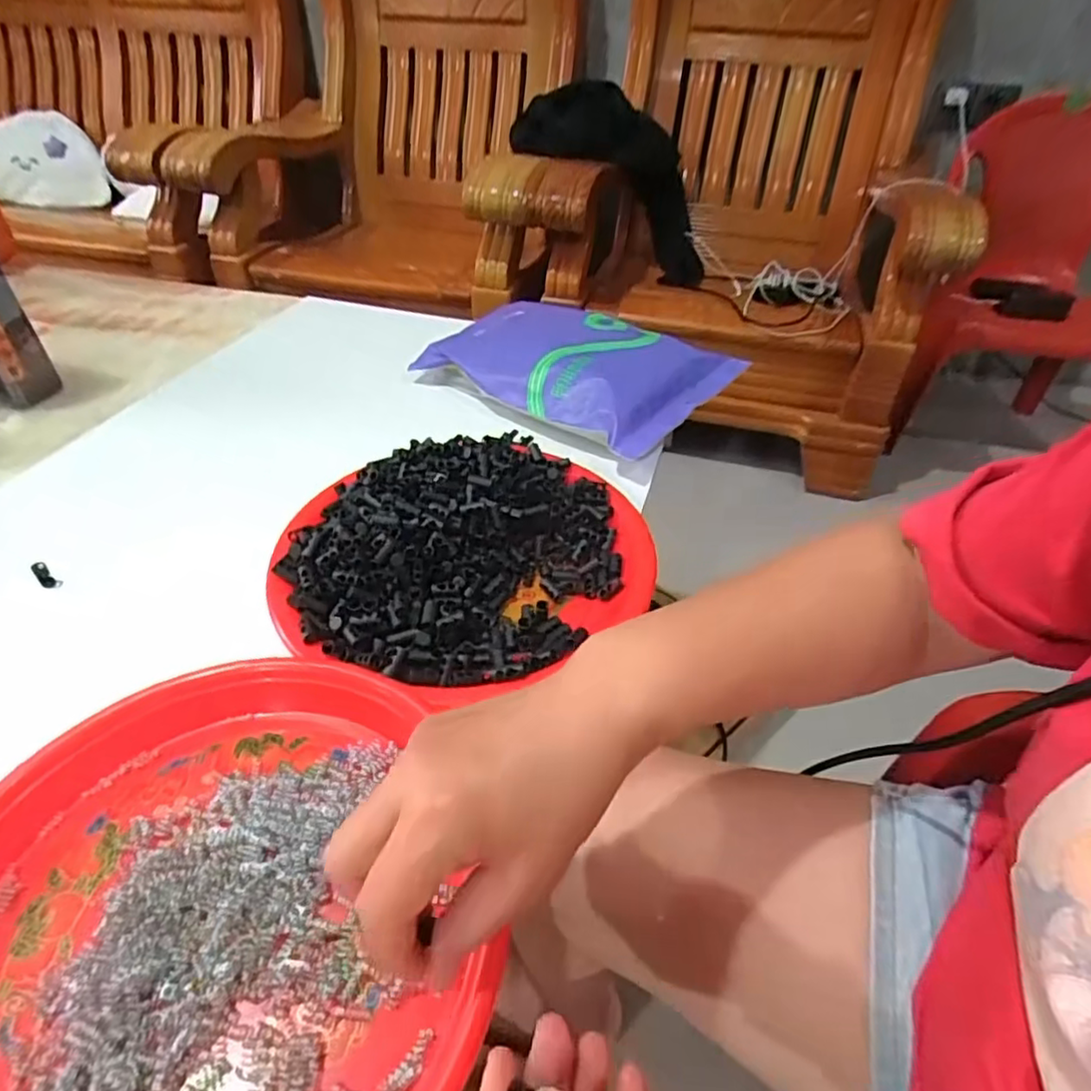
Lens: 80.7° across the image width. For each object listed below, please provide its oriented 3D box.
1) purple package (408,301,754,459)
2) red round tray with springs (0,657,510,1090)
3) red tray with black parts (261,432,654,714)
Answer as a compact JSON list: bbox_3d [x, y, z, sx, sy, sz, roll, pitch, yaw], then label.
[{"bbox_3d":[0.031,-0.186,0.658,0.283,0.052,0.188,29,49,27],"label":"purple package"},{"bbox_3d":[-0.156,0.166,0.277,0.228,0.029,0.243,1,42,-1],"label":"red round tray with springs"},{"bbox_3d":[-0.053,0.000,0.450,0.258,0.045,0.239,-32,52,-32],"label":"red tray with black parts"}]

